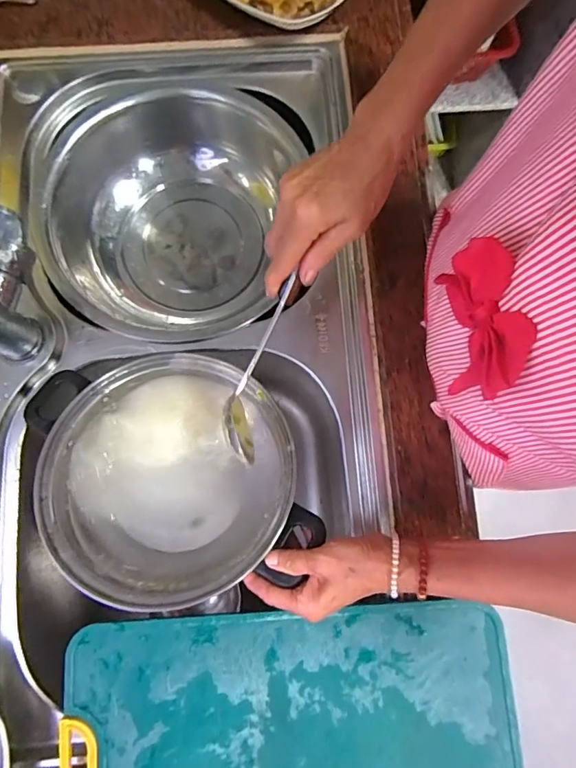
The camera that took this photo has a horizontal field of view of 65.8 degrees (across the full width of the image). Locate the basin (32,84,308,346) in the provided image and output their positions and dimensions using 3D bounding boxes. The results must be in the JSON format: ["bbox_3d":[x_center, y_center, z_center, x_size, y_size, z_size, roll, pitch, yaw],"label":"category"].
[{"bbox_3d":[-0.146,-0.203,0.566,0.279,0.109,0.326,17,80,2],"label":"basin"}]

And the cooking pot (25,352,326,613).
[{"bbox_3d":[-0.111,0.080,0.432,0.226,0.087,0.224,-17,80,-4],"label":"cooking pot"}]

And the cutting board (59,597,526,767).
[{"bbox_3d":[0.007,0.354,0.385,0.397,0.007,0.294,-4,80,-1],"label":"cutting board"}]

